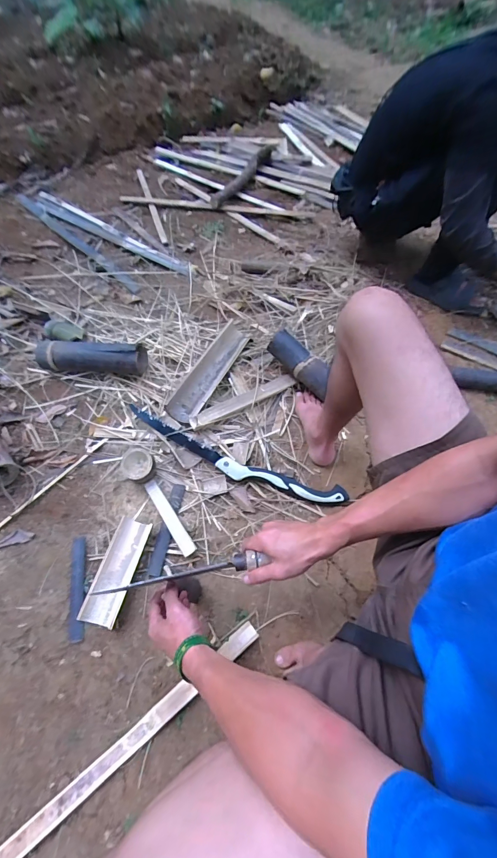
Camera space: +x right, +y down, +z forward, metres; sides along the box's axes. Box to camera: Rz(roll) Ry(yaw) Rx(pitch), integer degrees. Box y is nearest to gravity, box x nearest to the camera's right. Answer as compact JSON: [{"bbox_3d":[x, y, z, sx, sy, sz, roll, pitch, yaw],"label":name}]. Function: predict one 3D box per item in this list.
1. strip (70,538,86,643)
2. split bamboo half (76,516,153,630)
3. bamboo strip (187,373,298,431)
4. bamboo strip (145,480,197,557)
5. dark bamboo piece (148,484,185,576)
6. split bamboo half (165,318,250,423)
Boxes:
[{"bbox_3d":[-0.376,0.344,0.751,0.030,0.011,0.217,-14,59,-4],"label":"strip"},{"bbox_3d":[-0.290,0.307,0.750,0.070,0.027,0.215,10,61,11],"label":"split bamboo half"},{"bbox_3d":[-0.013,-0.085,0.971,0.339,0.017,0.051,-24,62,-22],"label":"bamboo strip"},{"bbox_3d":[-0.191,0.209,0.818,0.031,0.013,0.213,-33,62,-14],"label":"bamboo strip"},{"bbox_3d":[-0.192,0.230,0.805,0.031,0.009,0.215,6,60,8],"label":"dark bamboo piece"},{"bbox_3d":[-0.113,-0.179,1.023,0.099,0.037,0.404,21,59,13],"label":"split bamboo half"}]

